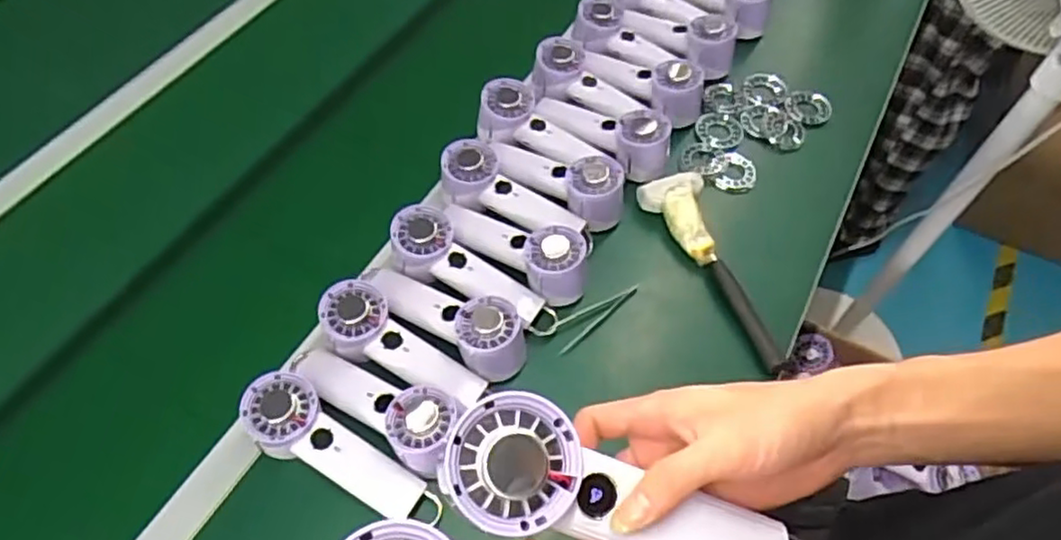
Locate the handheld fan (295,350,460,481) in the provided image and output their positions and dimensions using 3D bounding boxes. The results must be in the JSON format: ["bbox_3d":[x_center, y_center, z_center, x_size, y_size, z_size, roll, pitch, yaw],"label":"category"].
[{"bbox_3d":[-0.138,0.130,0.635,0.179,0.068,0.067,20,57,26],"label":"handheld fan"}]

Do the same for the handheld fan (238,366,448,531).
[{"bbox_3d":[-0.166,0.162,0.603,0.193,0.036,0.061,34,60,-1],"label":"handheld fan"}]

